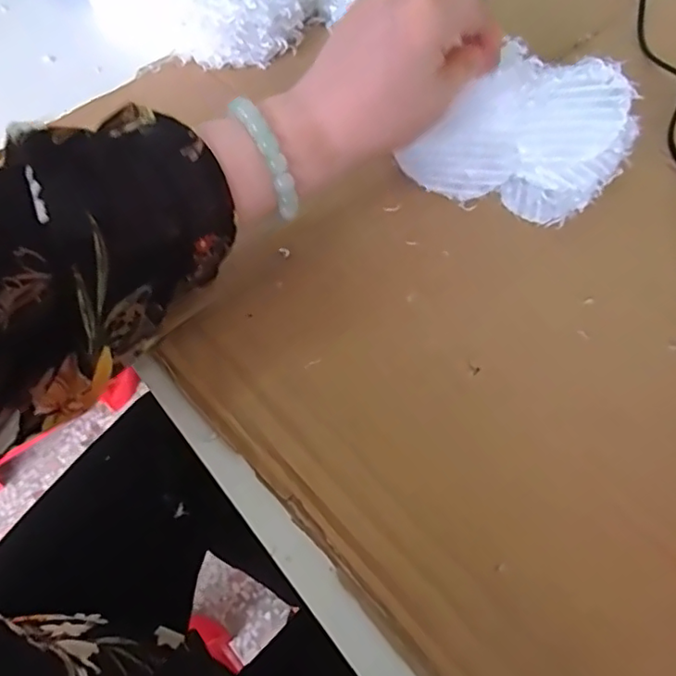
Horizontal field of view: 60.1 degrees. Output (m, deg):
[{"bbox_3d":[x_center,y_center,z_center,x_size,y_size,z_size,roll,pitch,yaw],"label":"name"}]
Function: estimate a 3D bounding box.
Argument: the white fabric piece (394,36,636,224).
[{"bbox_3d":[0.112,-0.124,0.353,0.121,0.093,0.017,20,15,6],"label":"white fabric piece"}]

